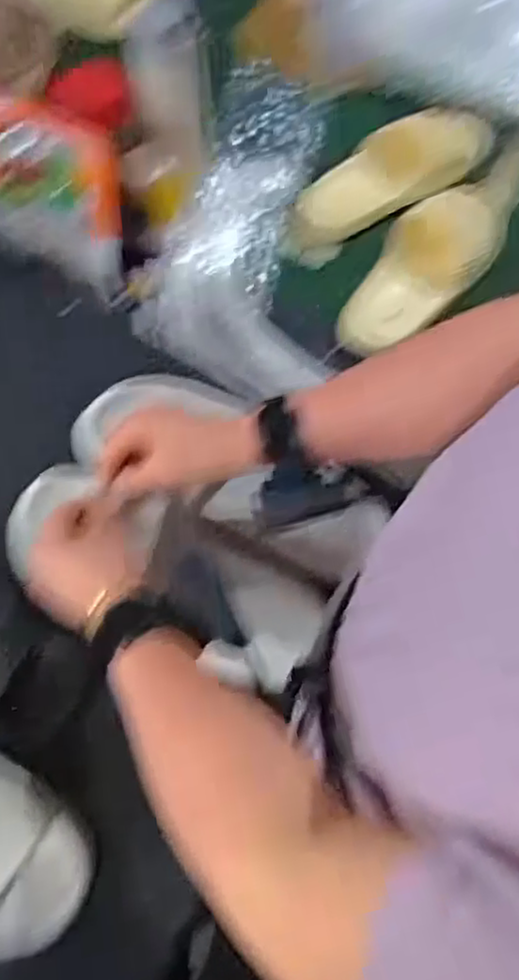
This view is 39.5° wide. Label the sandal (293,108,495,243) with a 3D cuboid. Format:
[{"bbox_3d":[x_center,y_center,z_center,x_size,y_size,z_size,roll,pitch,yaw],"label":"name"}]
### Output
[{"bbox_3d":[0.171,-0.405,0.915,0.286,0.050,0.104,-29,71,-12],"label":"sandal"}]

